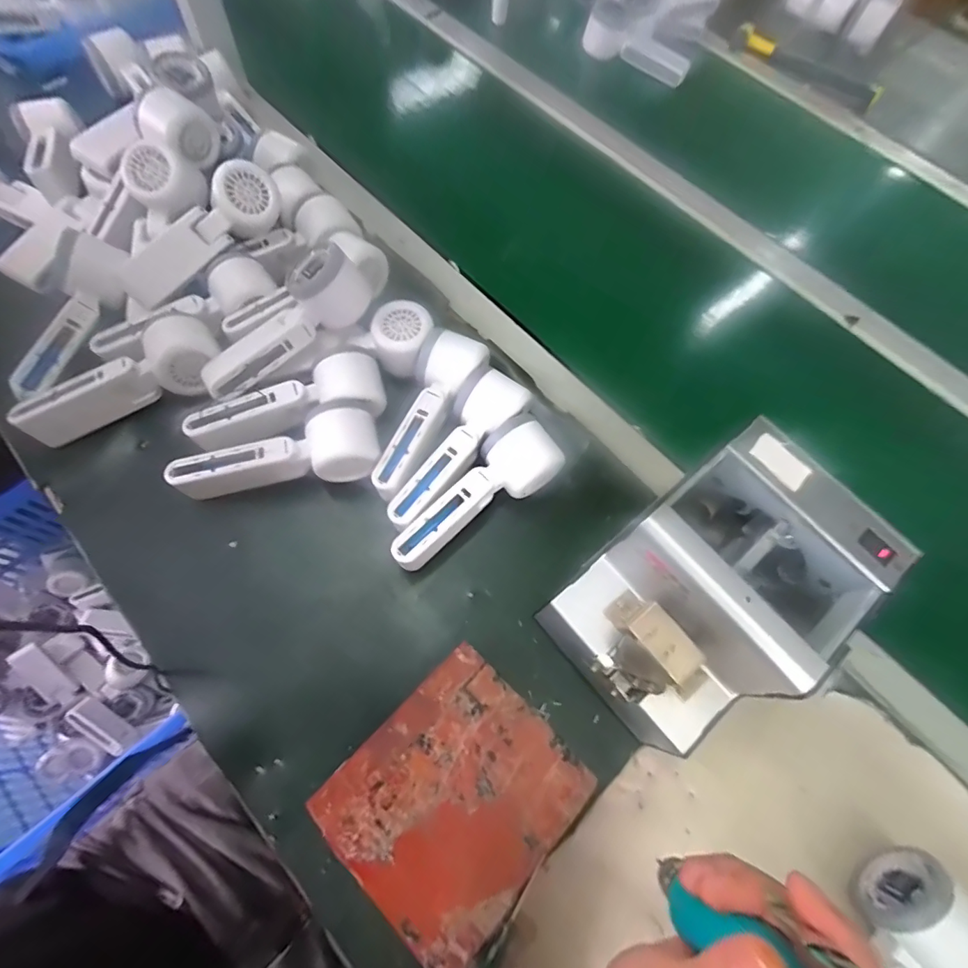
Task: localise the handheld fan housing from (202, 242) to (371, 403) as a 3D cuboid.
[{"bbox_3d":[-0.179,-0.143,0.417,0.162,0.055,0.064,-37,74,-17],"label":"handheld fan housing"}]

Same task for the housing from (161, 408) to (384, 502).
[{"bbox_3d":[-0.172,-0.018,0.407,0.164,0.049,0.054,-18,71,-10],"label":"housing"}]

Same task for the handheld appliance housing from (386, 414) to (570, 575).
[{"bbox_3d":[-0.012,0.007,0.411,0.159,0.053,0.057,-32,73,-14],"label":"handheld appliance housing"}]

